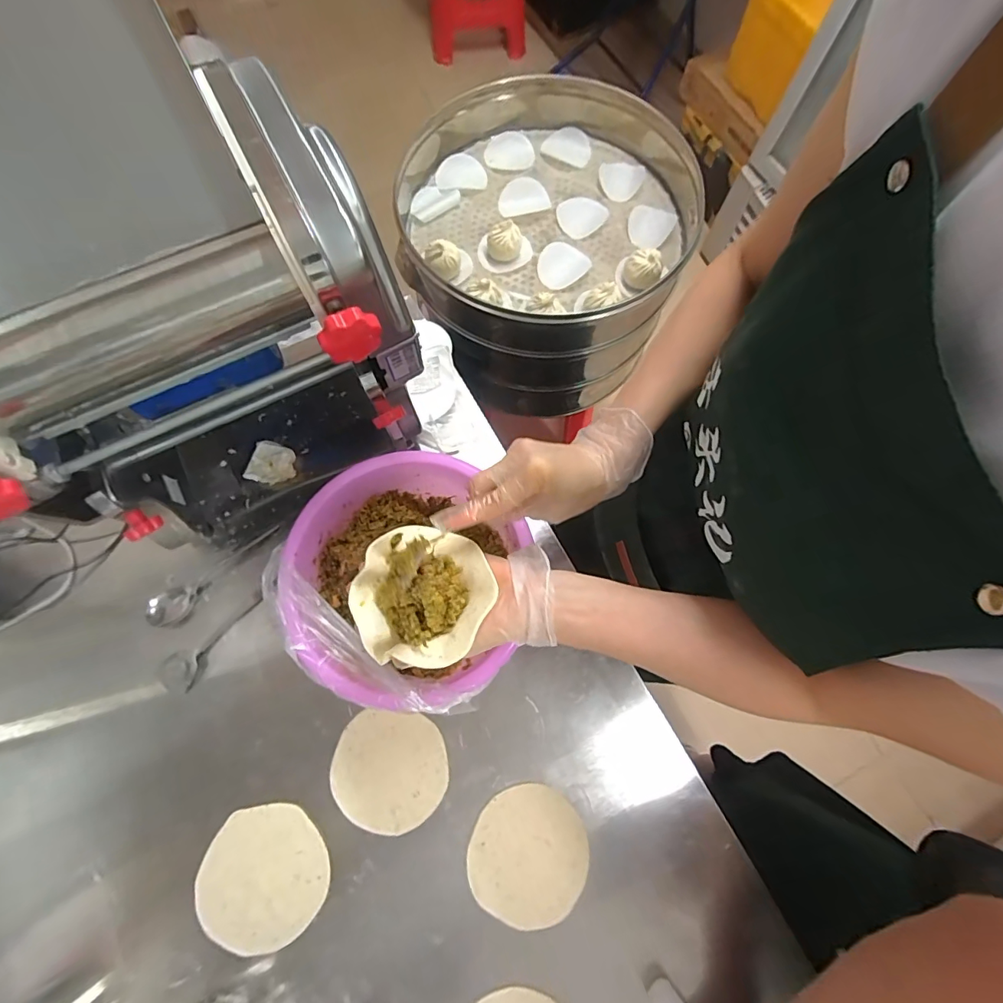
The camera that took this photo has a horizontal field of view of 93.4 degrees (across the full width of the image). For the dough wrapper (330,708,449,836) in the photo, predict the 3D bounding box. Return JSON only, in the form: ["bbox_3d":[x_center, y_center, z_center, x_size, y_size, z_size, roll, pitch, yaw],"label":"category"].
[{"bbox_3d":[-0.130,0.314,0.551,0.129,0.007,0.125,0,75,-1],"label":"dough wrapper"}]

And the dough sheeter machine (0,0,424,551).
[{"bbox_3d":[-0.330,-0.210,0.476,0.369,0.456,0.417,-28,77,-9],"label":"dough sheeter machine"}]

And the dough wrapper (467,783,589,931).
[{"bbox_3d":[0.031,0.387,0.519,0.124,0.006,0.126,2,70,-4],"label":"dough wrapper"}]

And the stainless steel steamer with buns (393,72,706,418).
[{"bbox_3d":[0.085,-0.487,0.913,0.517,0.276,0.518,0,75,-1],"label":"stainless steel steamer with buns"}]

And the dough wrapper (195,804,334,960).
[{"bbox_3d":[-0.255,0.405,0.510,0.129,0.009,0.126,3,67,-8],"label":"dough wrapper"}]

